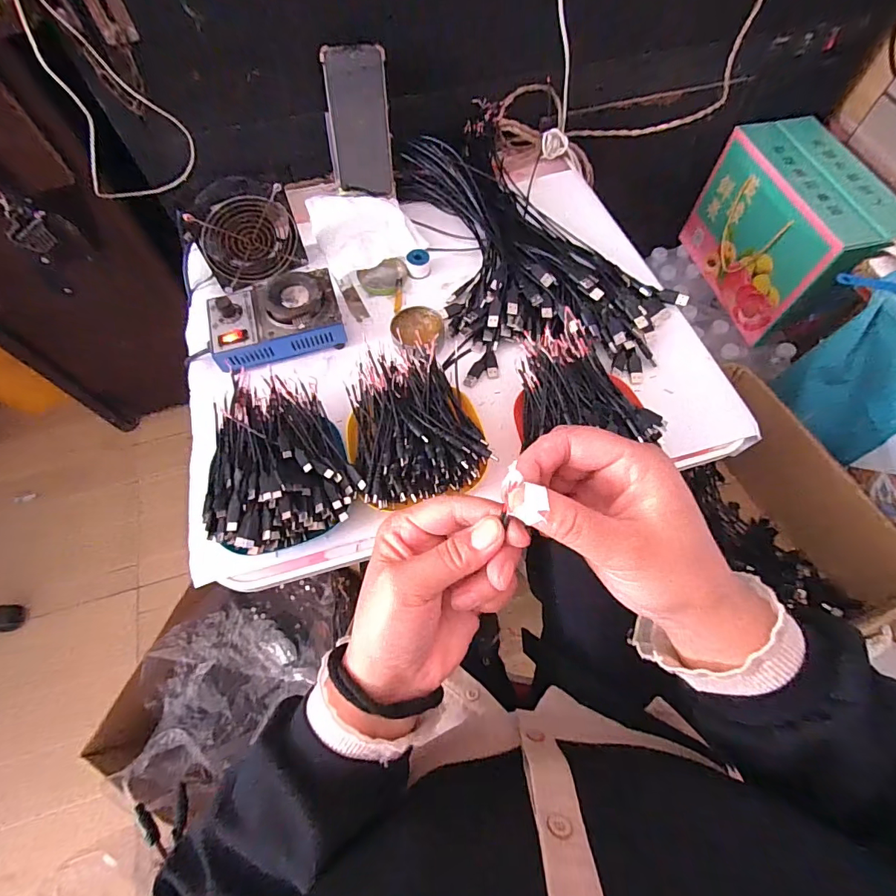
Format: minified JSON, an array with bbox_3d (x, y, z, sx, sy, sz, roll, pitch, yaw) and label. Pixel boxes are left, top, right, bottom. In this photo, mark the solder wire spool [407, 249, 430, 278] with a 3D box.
[{"bbox_3d":[-0.039,-0.248,0.609,0.029,0.024,0.026,-4,65,-1],"label":"solder wire spool"}]

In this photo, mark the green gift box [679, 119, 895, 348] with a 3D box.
[{"bbox_3d":[0.642,-0.405,0.872,0.162,0.233,0.342,-12,65,-5],"label":"green gift box"}]

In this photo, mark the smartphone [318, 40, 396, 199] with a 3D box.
[{"bbox_3d":[-0.119,-0.434,0.616,0.081,0.163,0.018,0,40,1],"label":"smartphone"}]

